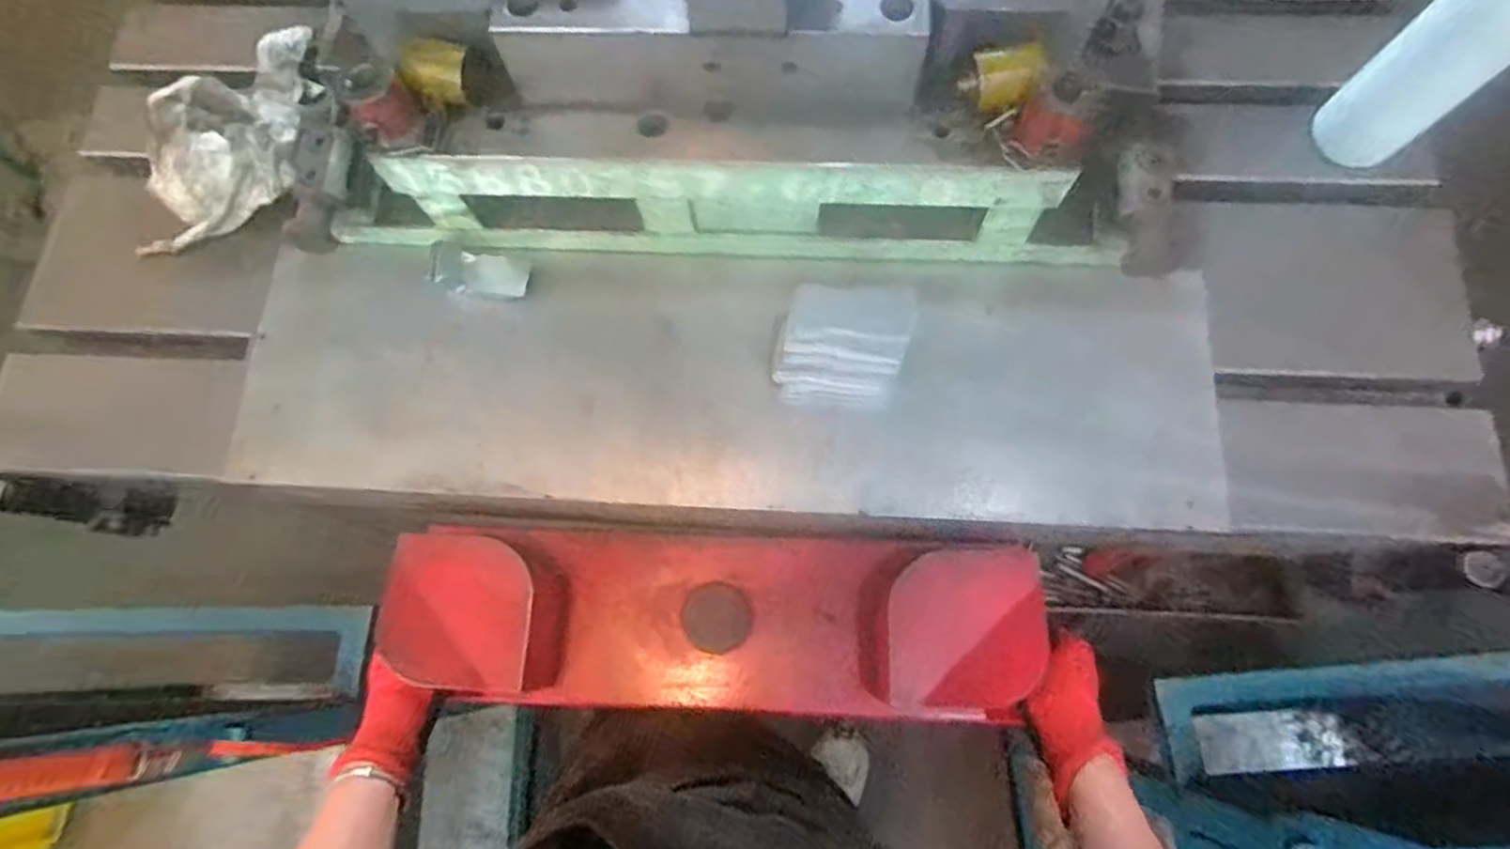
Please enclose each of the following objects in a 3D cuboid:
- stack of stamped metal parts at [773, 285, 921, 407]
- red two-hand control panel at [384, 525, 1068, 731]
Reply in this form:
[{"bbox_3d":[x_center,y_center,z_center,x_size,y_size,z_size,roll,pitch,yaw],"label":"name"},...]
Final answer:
[{"bbox_3d":[0.066,-0.059,0.558,0.098,0.074,0.072,3,73,3],"label":"stack of stamped metal parts"},{"bbox_3d":[-0.028,0.158,0.599,0.482,0.109,0.142,1,73,1],"label":"red two-hand control panel"}]

